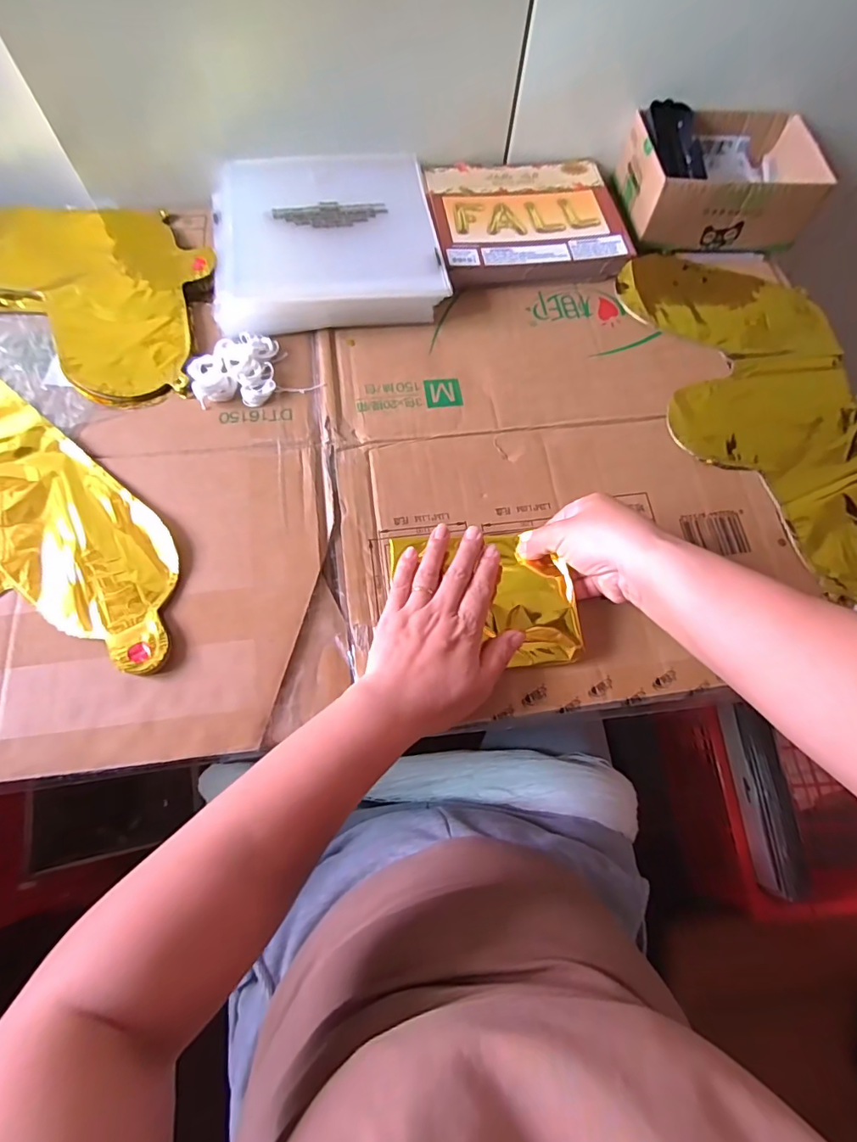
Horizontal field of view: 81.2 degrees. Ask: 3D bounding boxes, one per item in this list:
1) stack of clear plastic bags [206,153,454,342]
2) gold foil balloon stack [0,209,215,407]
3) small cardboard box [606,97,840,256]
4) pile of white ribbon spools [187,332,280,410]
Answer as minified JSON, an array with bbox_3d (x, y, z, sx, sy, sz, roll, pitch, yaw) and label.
[{"bbox_3d":[-0.105,-0.341,0.511,0.217,0.031,0.225,-10,70,-6],"label":"stack of clear plastic bags"},{"bbox_3d":[-0.410,-0.305,0.507,0.432,0.034,0.225,19,69,5],"label":"gold foil balloon stack"},{"bbox_3d":[0.311,-0.423,0.541,0.182,0.068,0.144,-4,69,-4],"label":"small cardboard box"},{"bbox_3d":[-0.181,-0.187,0.465,0.076,0.013,0.075,-3,69,-3],"label":"pile of white ribbon spools"}]

